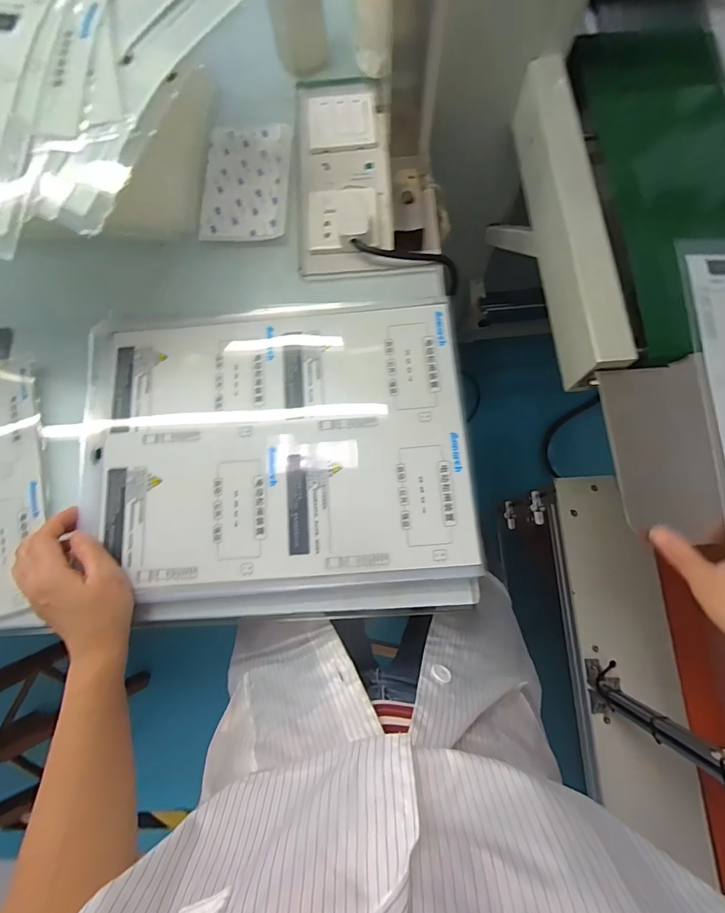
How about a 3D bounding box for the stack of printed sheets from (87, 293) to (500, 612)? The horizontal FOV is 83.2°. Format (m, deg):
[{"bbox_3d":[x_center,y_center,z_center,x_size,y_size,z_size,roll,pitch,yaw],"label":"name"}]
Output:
[{"bbox_3d":[-0.093,-0.003,0.420,0.387,0.030,0.314,-5,77,1],"label":"stack of printed sheets"}]

